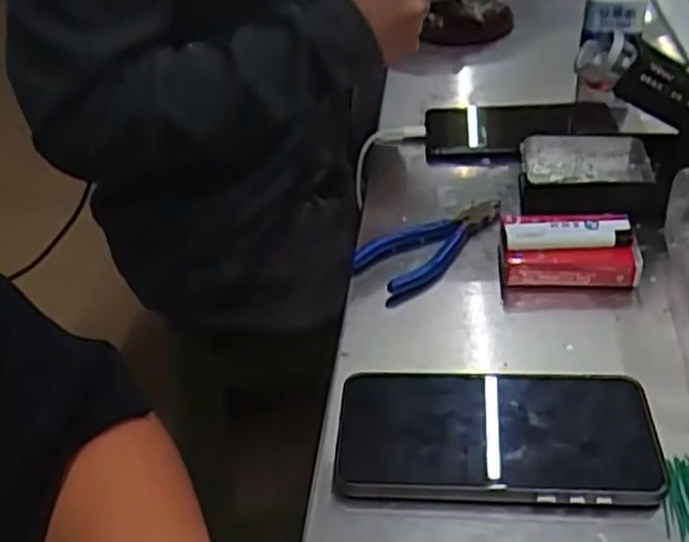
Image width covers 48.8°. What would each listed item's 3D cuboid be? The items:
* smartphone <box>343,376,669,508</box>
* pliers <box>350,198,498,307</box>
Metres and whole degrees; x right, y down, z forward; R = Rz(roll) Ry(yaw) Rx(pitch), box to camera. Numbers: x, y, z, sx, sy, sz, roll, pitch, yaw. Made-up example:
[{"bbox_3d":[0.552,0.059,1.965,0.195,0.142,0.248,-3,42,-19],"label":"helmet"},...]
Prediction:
[{"bbox_3d":[0.079,0.084,0.402,0.161,0.013,0.081,1,38,8],"label":"smartphone"},{"bbox_3d":[0.062,-0.020,0.543,0.045,0.023,0.120,29,49,34],"label":"pliers"}]

